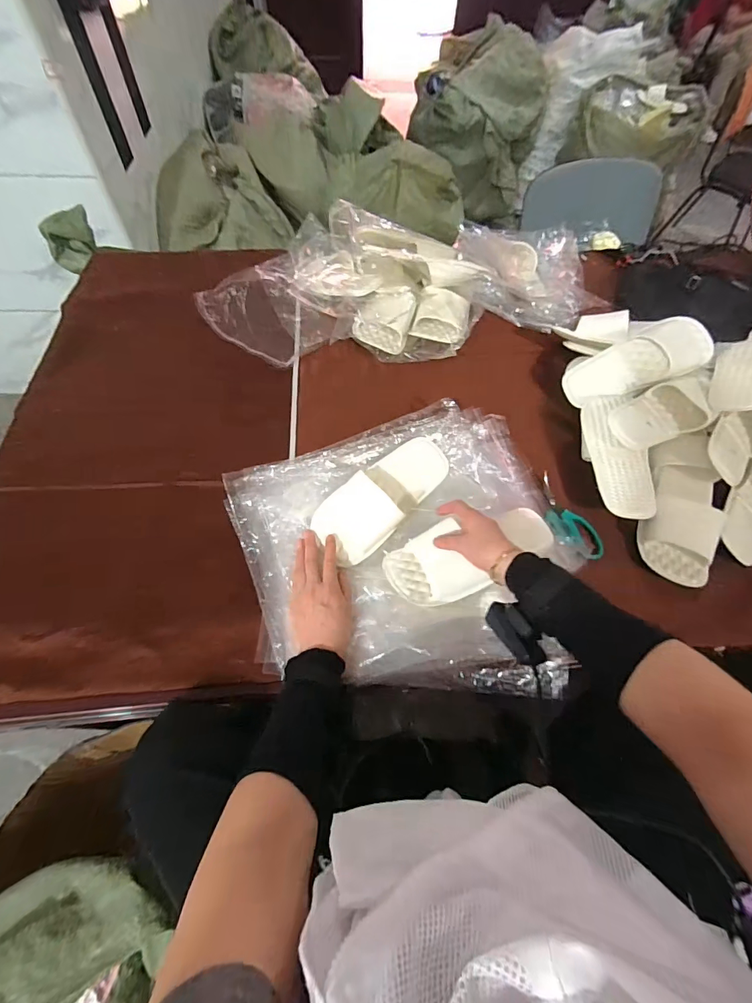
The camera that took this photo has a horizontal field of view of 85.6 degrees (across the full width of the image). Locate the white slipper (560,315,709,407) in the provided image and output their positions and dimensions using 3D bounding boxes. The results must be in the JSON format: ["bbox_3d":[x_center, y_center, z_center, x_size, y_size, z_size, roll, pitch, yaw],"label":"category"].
[{"bbox_3d":[0.452,-0.238,0.706,0.239,0.060,0.101,-21,57,13],"label":"white slipper"}]

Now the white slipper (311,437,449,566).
[{"bbox_3d":[0.014,-0.016,0.597,0.093,0.057,0.221,41,66,21],"label":"white slipper"}]

